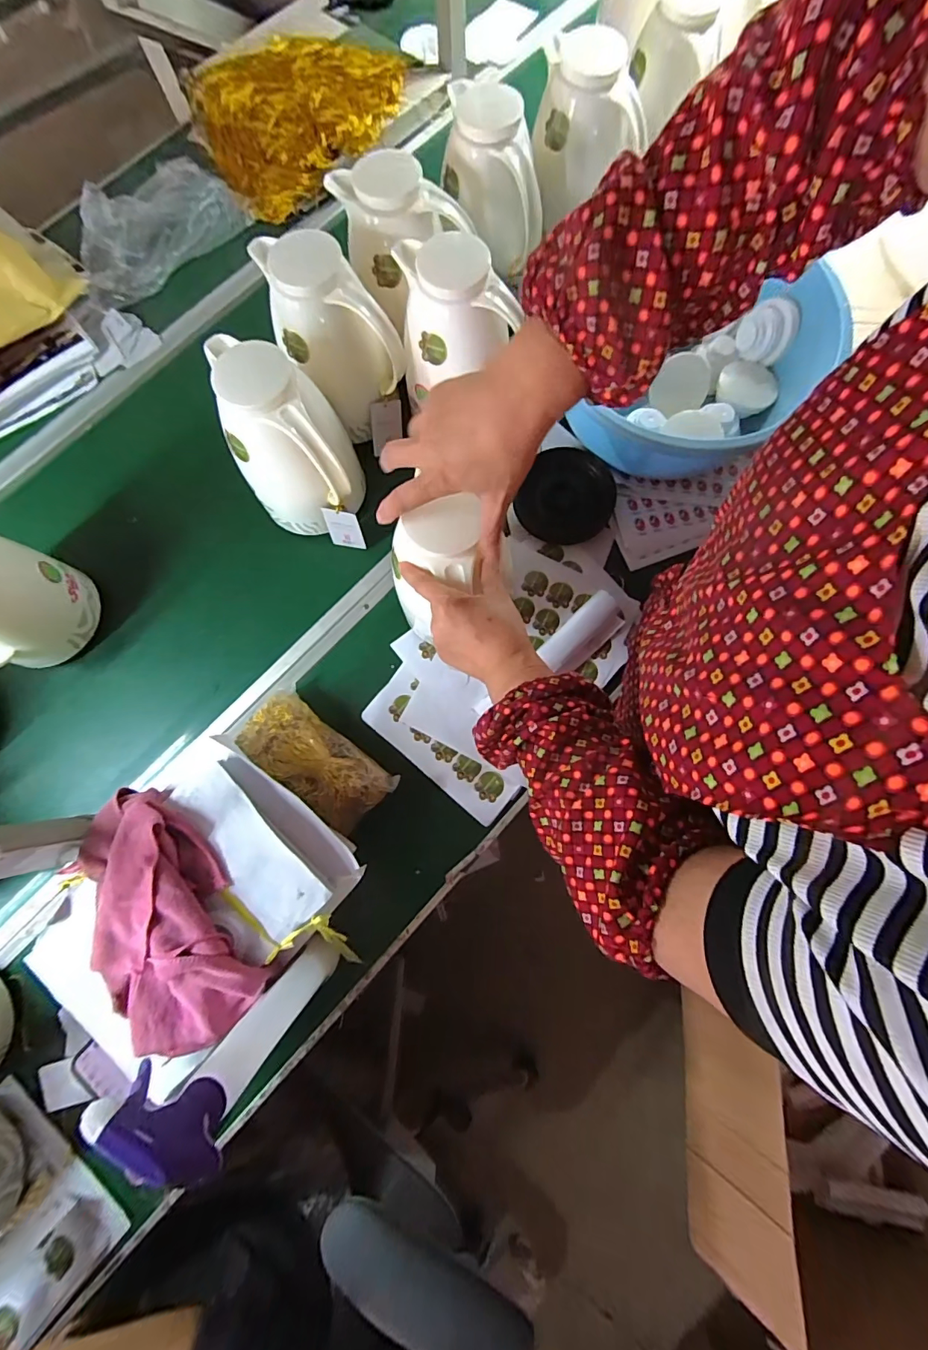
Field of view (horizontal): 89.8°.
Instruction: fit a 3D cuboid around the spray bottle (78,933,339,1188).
[{"bbox_3d":[-0.167,0.279,0.370,0.060,0.225,0.075,-44,81,-7],"label":"spray bottle"}]

